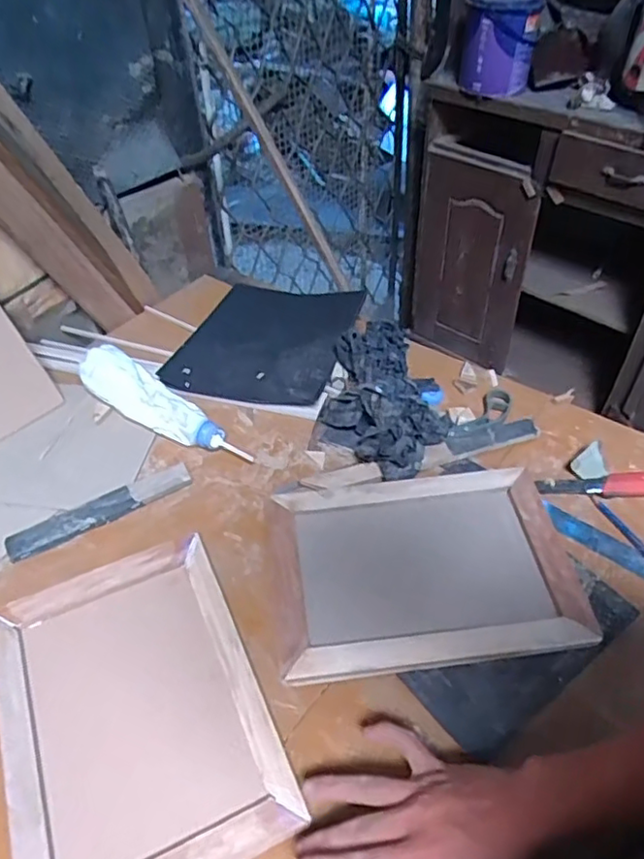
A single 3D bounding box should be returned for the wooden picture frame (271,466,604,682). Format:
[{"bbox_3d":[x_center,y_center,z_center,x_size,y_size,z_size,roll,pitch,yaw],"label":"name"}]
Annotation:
[{"bbox_3d":[0.098,0.130,0.637,0.289,0.019,0.224,-4,46,-5],"label":"wooden picture frame"}]

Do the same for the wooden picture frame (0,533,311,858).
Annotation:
[{"bbox_3d":[-0.164,0.240,0.536,0.212,0.011,0.295,-18,48,-17],"label":"wooden picture frame"}]

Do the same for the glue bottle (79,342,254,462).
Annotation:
[{"bbox_3d":[-0.200,-0.032,0.786,0.264,0.053,0.073,27,53,25],"label":"glue bottle"}]

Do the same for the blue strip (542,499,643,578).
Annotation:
[{"bbox_3d":[0.307,0.125,0.647,0.157,0.009,0.030,29,59,27],"label":"blue strip"}]

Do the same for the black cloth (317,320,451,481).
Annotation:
[{"bbox_3d":[0.079,-0.043,0.777,0.154,0.062,0.227,5,47,6],"label":"black cloth"}]

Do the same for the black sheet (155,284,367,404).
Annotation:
[{"bbox_3d":[-0.078,-0.142,0.898,0.222,0.043,0.266,12,47,11],"label":"black sheet"}]

